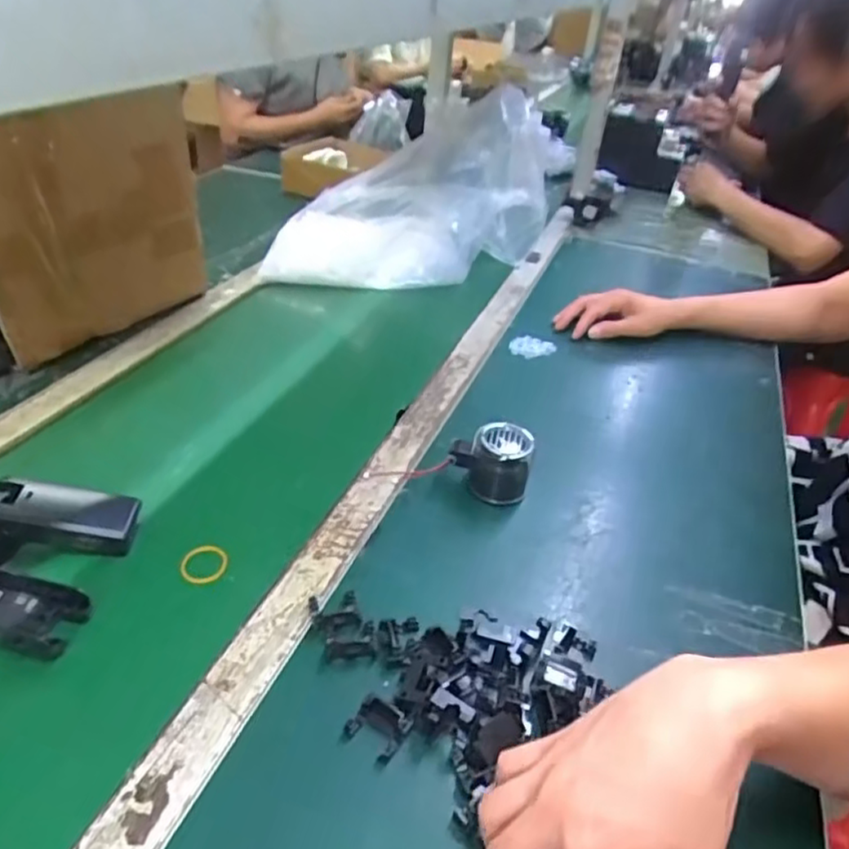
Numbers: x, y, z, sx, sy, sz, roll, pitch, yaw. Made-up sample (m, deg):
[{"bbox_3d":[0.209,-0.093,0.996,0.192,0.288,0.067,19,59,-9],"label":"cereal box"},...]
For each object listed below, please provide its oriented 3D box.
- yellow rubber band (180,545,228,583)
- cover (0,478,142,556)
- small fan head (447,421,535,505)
[{"bbox_3d":[-0.176,0.112,0.521,0.035,0.007,0.037,4,40,-14],"label":"yellow rubber band"},{"bbox_3d":[-0.285,0.072,0.516,0.108,0.028,0.044,15,34,-16],"label":"cover"},{"bbox_3d":[0.061,0.035,0.612,0.073,0.061,0.048,8,36,1],"label":"small fan head"}]

